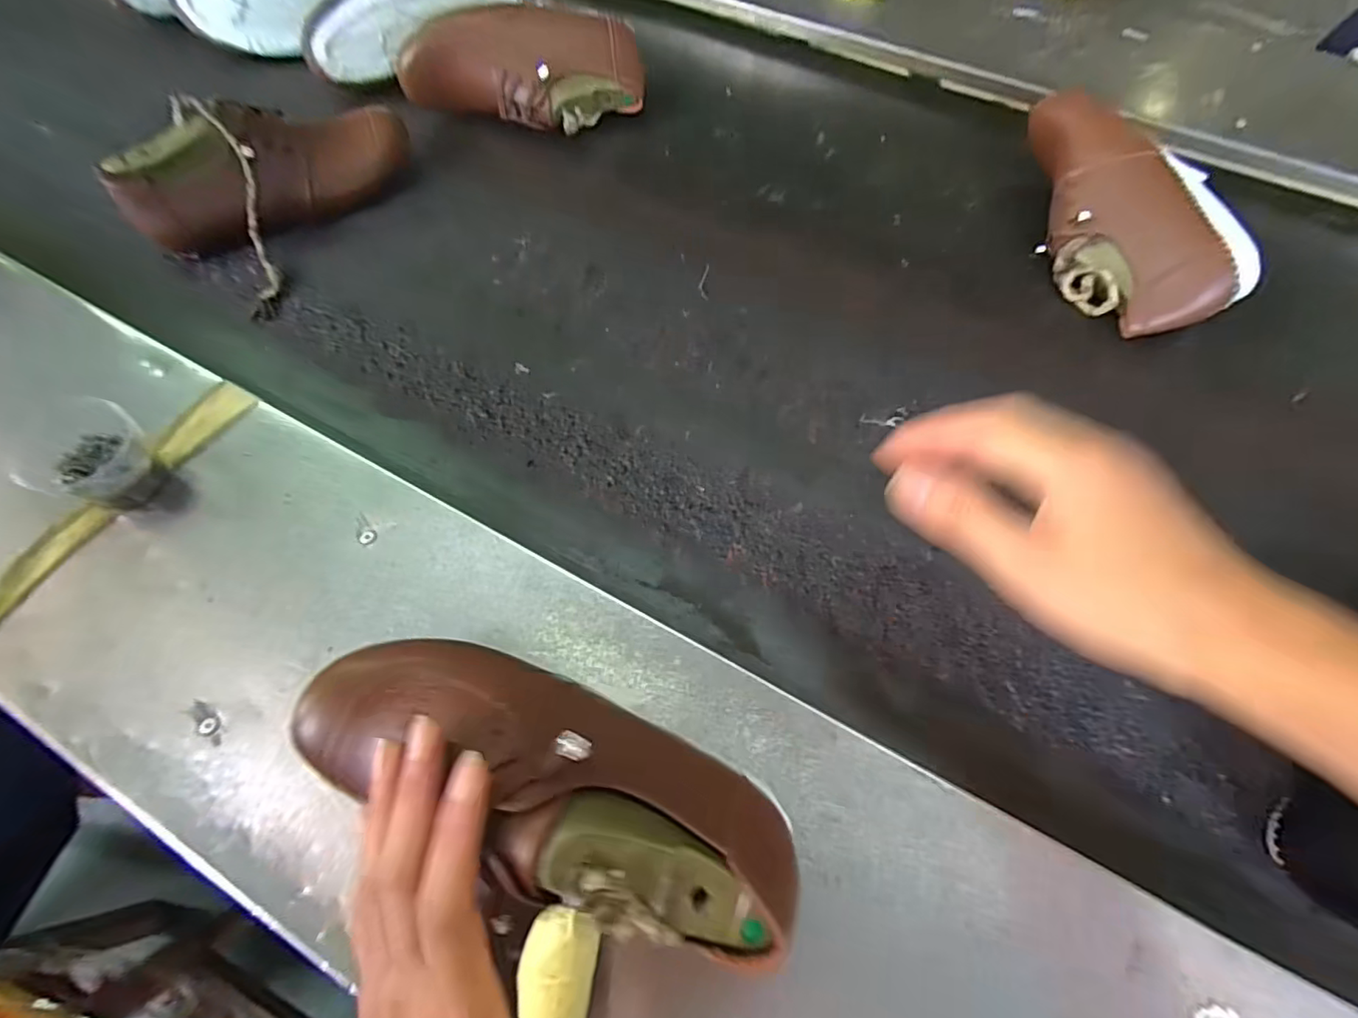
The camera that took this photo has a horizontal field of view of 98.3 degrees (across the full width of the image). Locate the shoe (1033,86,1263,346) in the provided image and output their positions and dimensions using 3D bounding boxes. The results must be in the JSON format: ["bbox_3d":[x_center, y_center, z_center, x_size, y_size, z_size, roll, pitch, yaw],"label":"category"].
[{"bbox_3d":[0.388,-0.263,0.517,0.106,0.076,0.228,-3,65,-2],"label":"shoe"}]

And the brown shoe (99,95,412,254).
[{"bbox_3d":[-0.373,-0.314,0.535,0.242,0.083,0.082,-29,69,-13],"label":"brown shoe"}]

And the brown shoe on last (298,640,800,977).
[{"bbox_3d":[-0.062,0.118,0.269,0.237,0.076,0.082,20,67,16],"label":"brown shoe on last"}]

